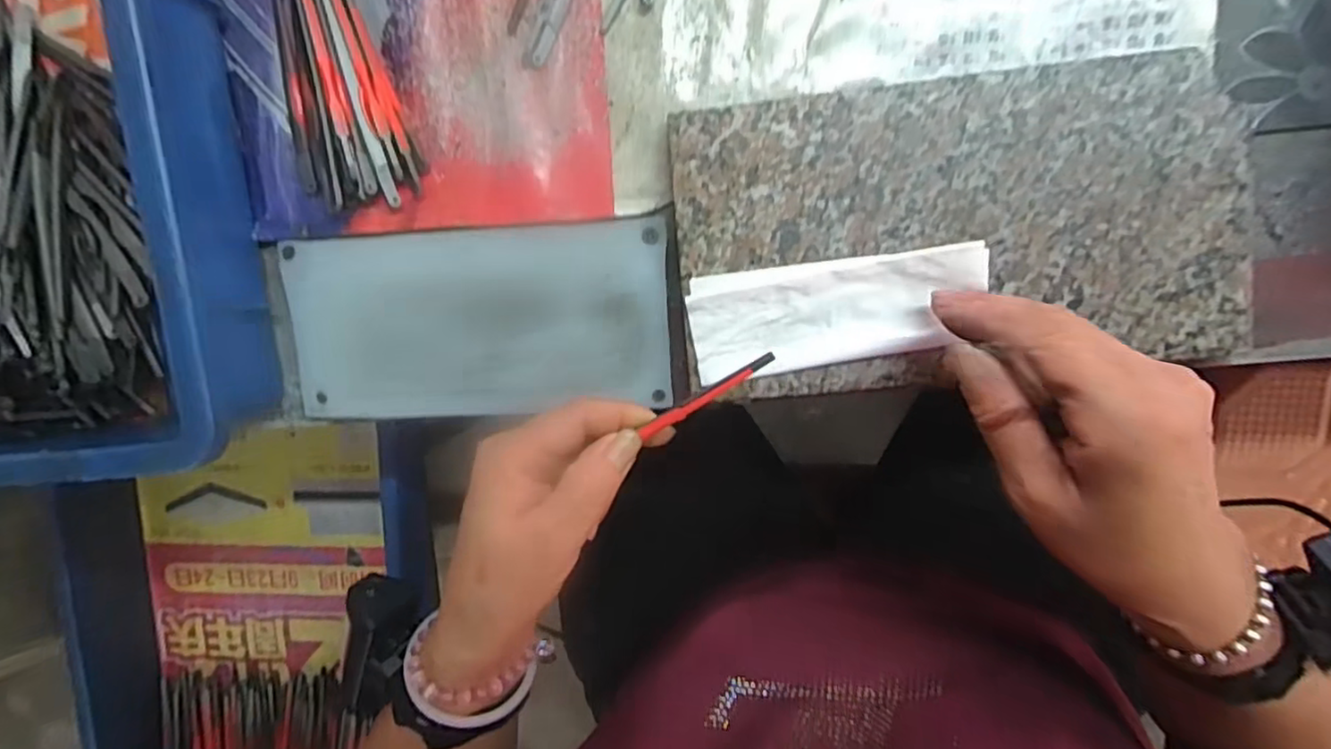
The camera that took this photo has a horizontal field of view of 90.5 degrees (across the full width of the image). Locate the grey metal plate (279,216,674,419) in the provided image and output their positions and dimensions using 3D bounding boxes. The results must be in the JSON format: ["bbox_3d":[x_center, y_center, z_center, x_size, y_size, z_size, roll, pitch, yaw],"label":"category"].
[{"bbox_3d":[-0.096,-0.026,0.337,0.196,0.013,0.093,-2,98,5],"label":"grey metal plate"}]

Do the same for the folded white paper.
[{"bbox_3d":[0.076,-0.029,0.299,0.128,0.012,0.048,-10,94,10],"label":"folded white paper"}]

